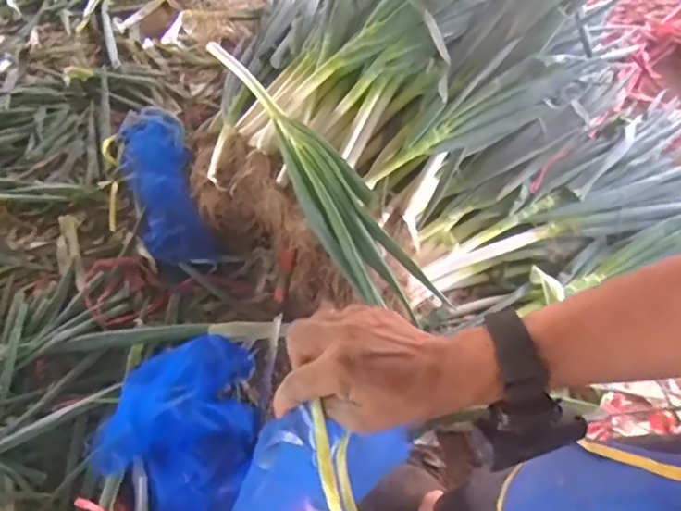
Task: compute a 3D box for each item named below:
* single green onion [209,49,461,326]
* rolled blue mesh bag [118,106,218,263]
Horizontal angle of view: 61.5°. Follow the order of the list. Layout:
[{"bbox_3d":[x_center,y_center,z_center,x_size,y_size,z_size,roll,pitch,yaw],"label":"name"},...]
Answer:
[{"bbox_3d":[-0.054,-0.173,1.227,0.154,0.132,0.759,-34,84,-15],"label":"single green onion"},{"bbox_3d":[-0.453,-0.205,1.429,0.164,0.085,0.519,-20,64,-9],"label":"rolled blue mesh bag"}]

